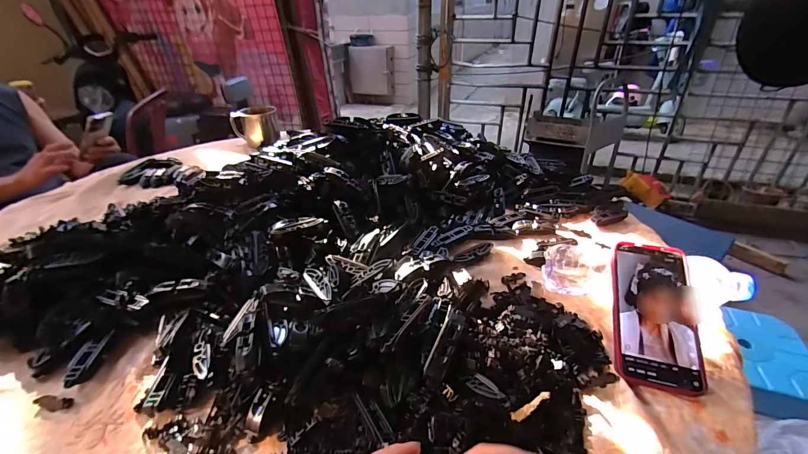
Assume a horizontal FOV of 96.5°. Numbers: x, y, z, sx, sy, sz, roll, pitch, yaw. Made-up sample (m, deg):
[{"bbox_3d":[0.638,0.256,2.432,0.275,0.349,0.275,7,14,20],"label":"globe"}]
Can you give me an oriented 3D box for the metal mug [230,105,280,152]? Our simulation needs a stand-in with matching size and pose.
[{"bbox_3d":[-0.391,-0.270,0.963,0.101,0.091,0.084,21,39,31],"label":"metal mug"}]

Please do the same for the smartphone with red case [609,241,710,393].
[{"bbox_3d":[0.268,0.088,0.386,0.076,0.012,0.160,8,59,16],"label":"smartphone with red case"}]

